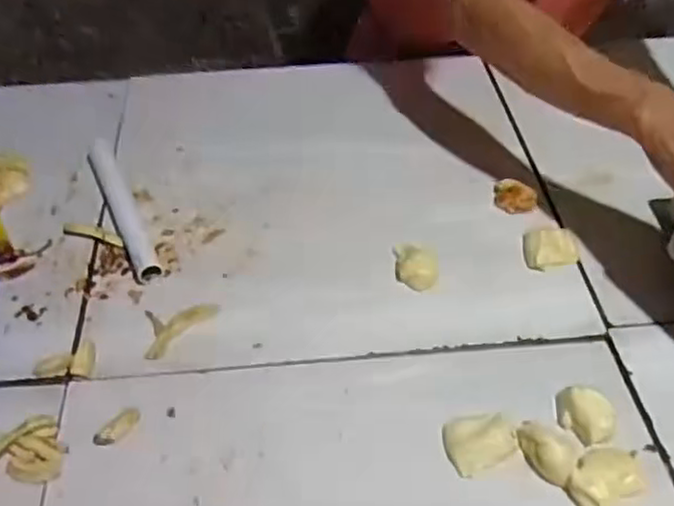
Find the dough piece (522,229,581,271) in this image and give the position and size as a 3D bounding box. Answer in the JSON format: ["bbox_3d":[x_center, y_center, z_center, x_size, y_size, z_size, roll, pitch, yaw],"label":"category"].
[{"bbox_3d":[0.219,-0.006,0.688,0.054,0.022,0.034,-8,47,-10],"label":"dough piece"}]

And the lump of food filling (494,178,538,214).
[{"bbox_3d":[0.196,-0.062,0.743,0.047,0.027,0.033,17,48,14],"label":"lump of food filling"}]

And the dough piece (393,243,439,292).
[{"bbox_3d":[0.080,0.011,0.678,0.045,0.022,0.051,3,46,2],"label":"dough piece"}]

